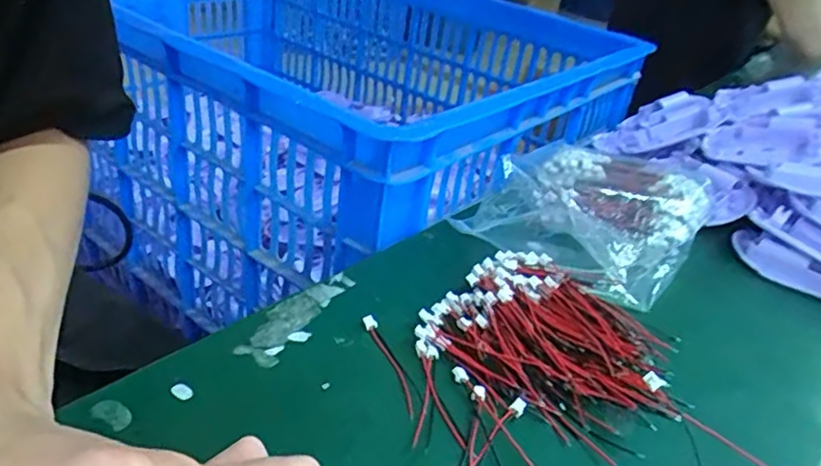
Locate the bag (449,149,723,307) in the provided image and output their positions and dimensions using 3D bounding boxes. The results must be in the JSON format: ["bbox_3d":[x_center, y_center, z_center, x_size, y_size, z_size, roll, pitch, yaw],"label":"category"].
[{"bbox_3d":[0.130,-0.018,0.435,0.174,0.040,0.136,-24,41,-39],"label":"bag"}]

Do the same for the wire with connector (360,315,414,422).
[{"bbox_3d":[-0.010,0.064,0.306,0.007,0.005,0.070,-9,34,-21],"label":"wire with connector"}]

